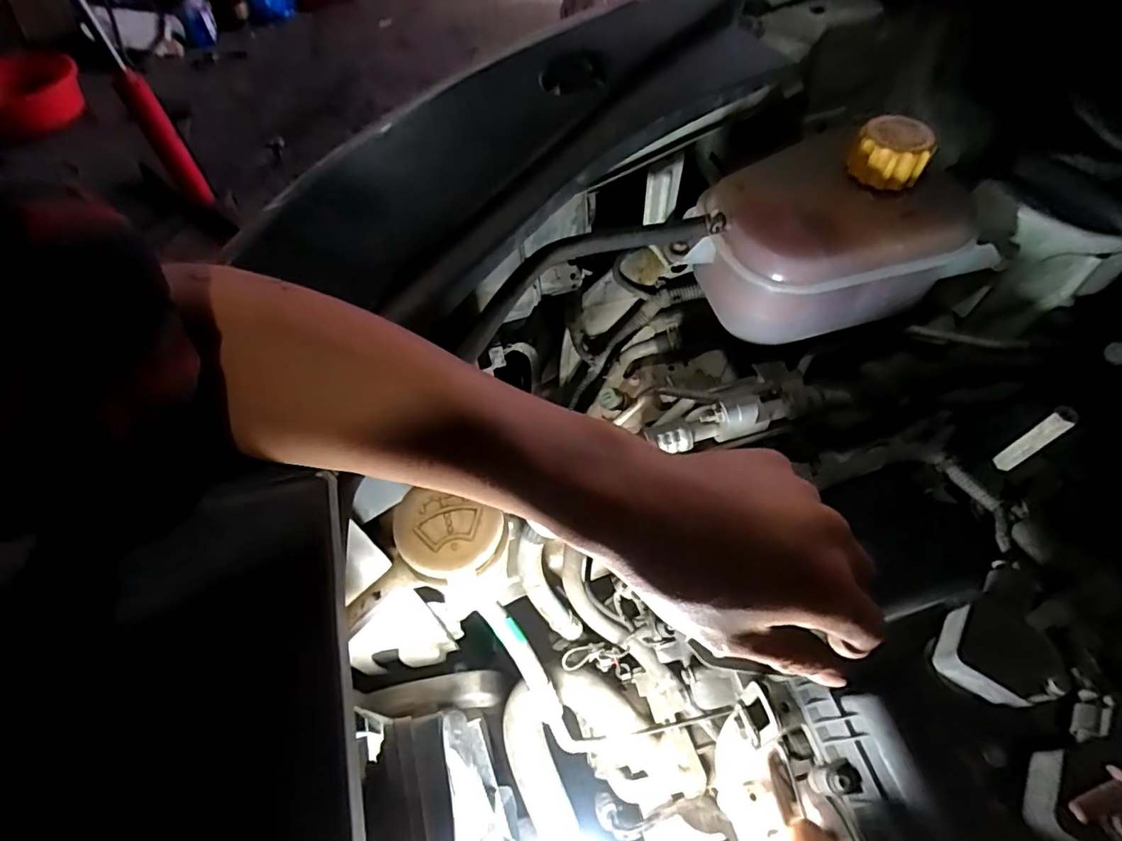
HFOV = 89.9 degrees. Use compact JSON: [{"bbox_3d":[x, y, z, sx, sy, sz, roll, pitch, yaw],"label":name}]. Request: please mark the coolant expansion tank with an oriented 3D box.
[{"bbox_3d":[0.207,-0.145,0.425,0.209,0.132,0.124,-12,55,-8],"label":"coolant expansion tank"}]

